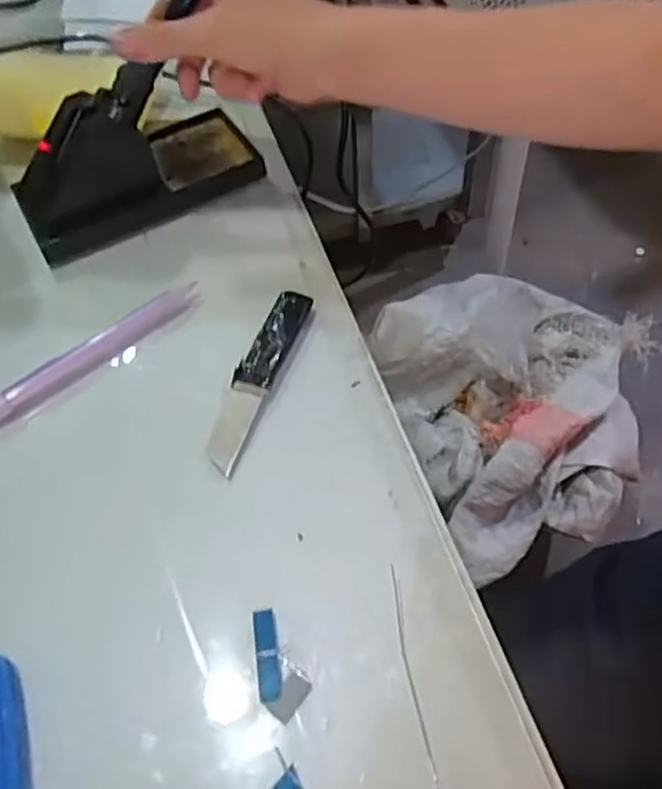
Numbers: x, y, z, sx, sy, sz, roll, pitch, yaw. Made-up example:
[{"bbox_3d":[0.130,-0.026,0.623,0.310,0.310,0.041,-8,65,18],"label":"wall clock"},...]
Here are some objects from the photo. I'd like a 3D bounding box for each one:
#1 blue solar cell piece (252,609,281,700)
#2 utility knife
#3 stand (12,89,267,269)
[{"bbox_3d":[-0.028,0.111,0.300,0.010,0.004,0.038,-10,56,-2],"label":"blue solar cell piece"},{"bbox_3d":[-0.042,-0.011,0.385,0.023,0.006,0.118,15,58,14],"label":"utility knife"},{"bbox_3d":[-0.133,-0.162,0.457,0.159,0.066,0.083,-30,59,-16],"label":"stand"}]

